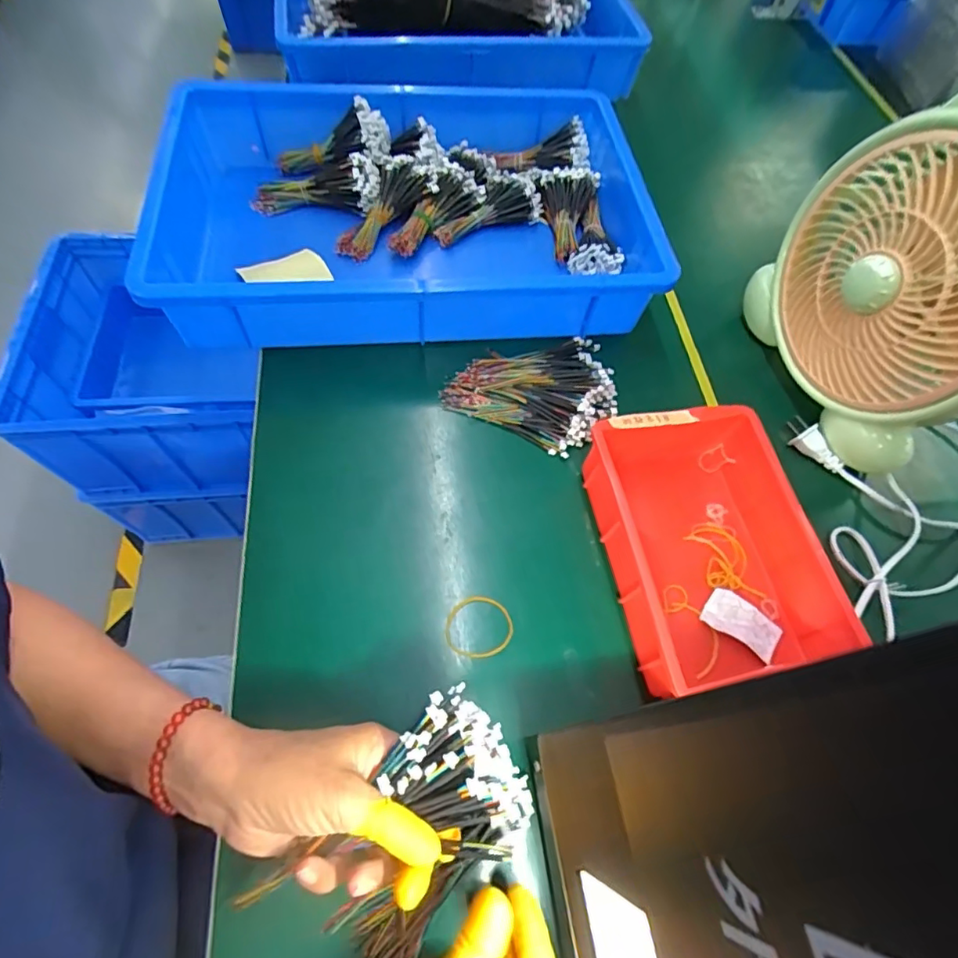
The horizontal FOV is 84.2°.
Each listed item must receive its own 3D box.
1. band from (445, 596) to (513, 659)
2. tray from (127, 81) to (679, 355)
[{"bbox_3d":[0.000,0.104,0.372,0.048,0.004,0.043,-9,64,-10],"label":"band"},{"bbox_3d":[-0.064,-0.263,0.525,0.463,0.103,0.317,-10,64,-10],"label":"tray"}]

